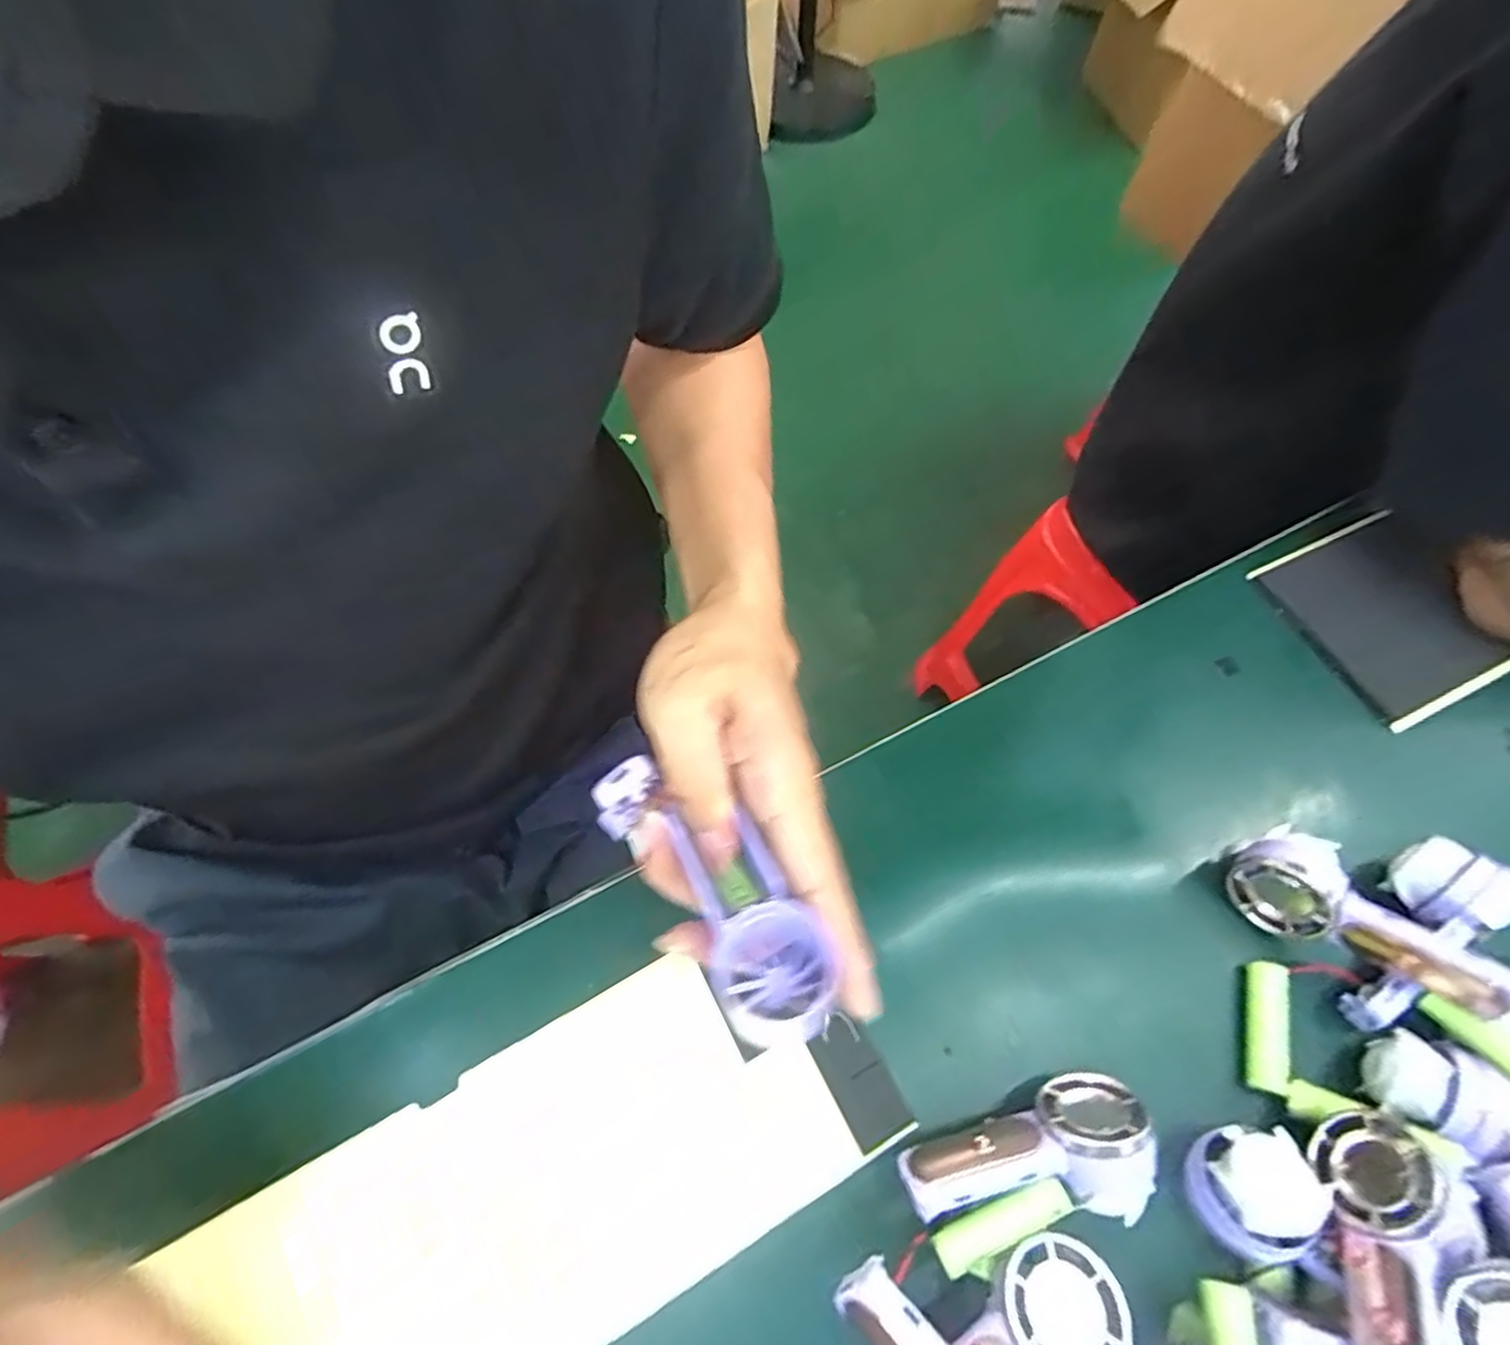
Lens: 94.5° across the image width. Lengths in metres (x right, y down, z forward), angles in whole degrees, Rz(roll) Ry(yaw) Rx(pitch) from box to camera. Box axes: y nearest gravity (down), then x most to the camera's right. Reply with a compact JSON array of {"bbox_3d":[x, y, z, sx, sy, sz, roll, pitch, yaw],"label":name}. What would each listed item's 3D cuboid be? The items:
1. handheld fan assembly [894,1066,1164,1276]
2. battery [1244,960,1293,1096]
[{"bbox_3d":[0.101,0.186,0.260,0.095,0.037,0.043,-18,65,-8],"label":"handheld fan assembly"},{"bbox_3d":[0.215,0.149,0.295,0.015,0.017,0.049,14,65,7],"label":"battery"}]

